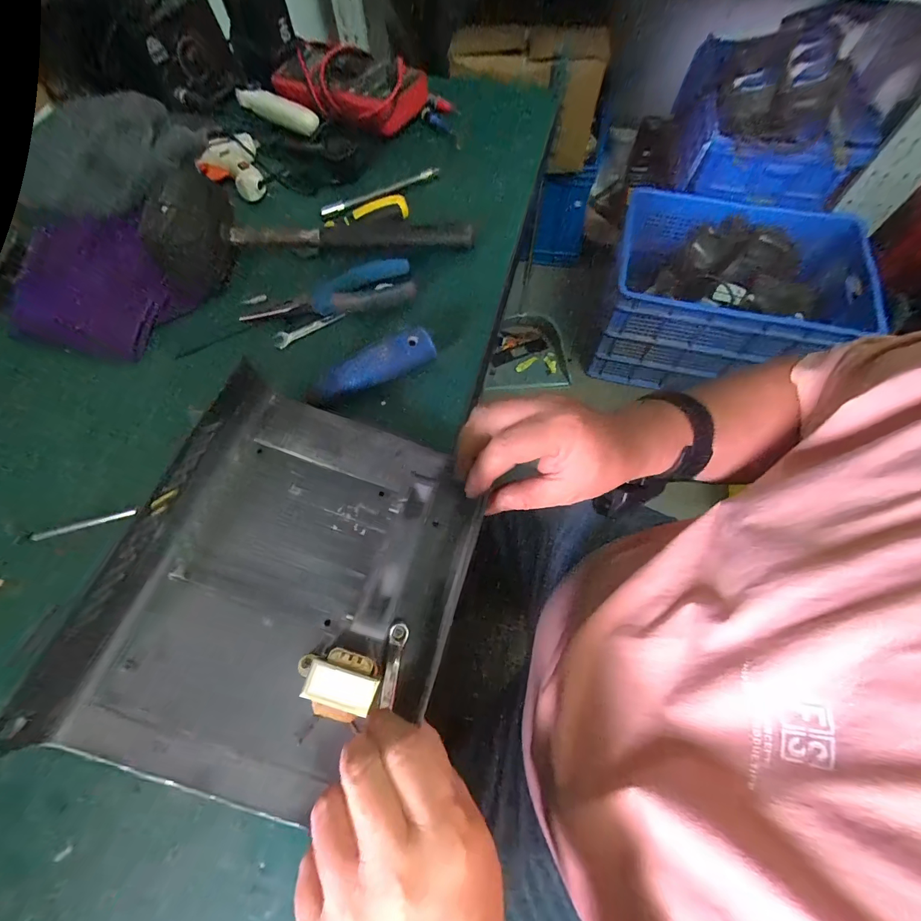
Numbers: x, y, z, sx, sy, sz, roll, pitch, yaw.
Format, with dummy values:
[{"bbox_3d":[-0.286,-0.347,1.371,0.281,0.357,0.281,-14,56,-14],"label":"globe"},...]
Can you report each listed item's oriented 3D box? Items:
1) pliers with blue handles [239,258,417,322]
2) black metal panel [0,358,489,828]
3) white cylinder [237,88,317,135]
[{"bbox_3d":[-0.118,-0.151,0.364,0.150,0.011,0.055,-14,66,-5],"label":"pliers with blue handles"},{"bbox_3d":[-0.107,0.070,0.250,0.206,0.028,0.225,17,69,7],"label":"black metal panel"},{"bbox_3d":[-0.214,-0.411,0.465,0.120,0.015,0.023,32,71,12],"label":"white cylinder"}]

